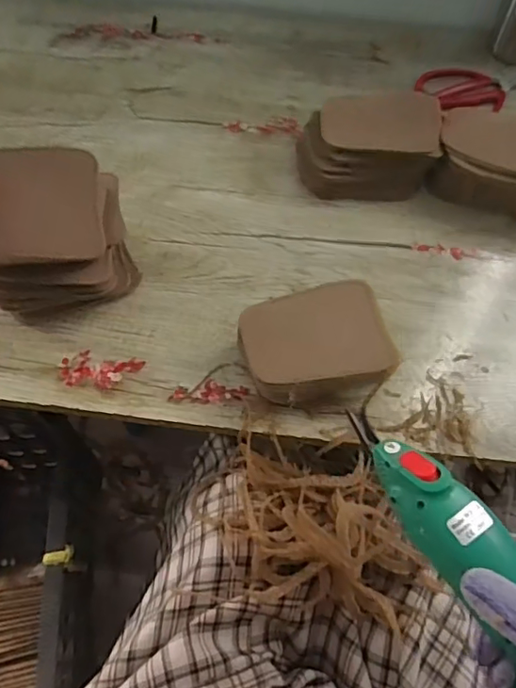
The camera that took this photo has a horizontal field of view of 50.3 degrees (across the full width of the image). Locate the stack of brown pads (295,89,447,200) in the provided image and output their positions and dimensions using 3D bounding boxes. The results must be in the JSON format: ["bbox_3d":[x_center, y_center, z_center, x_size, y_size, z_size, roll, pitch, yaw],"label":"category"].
[{"bbox_3d":[0.120,-0.212,0.594,0.147,0.058,0.104,-4,61,-4],"label":"stack of brown pads"}]

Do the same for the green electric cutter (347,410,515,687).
[{"bbox_3d":[0.134,0.147,0.324,0.044,0.056,0.235,-27,81,-16],"label":"green electric cutter"}]

